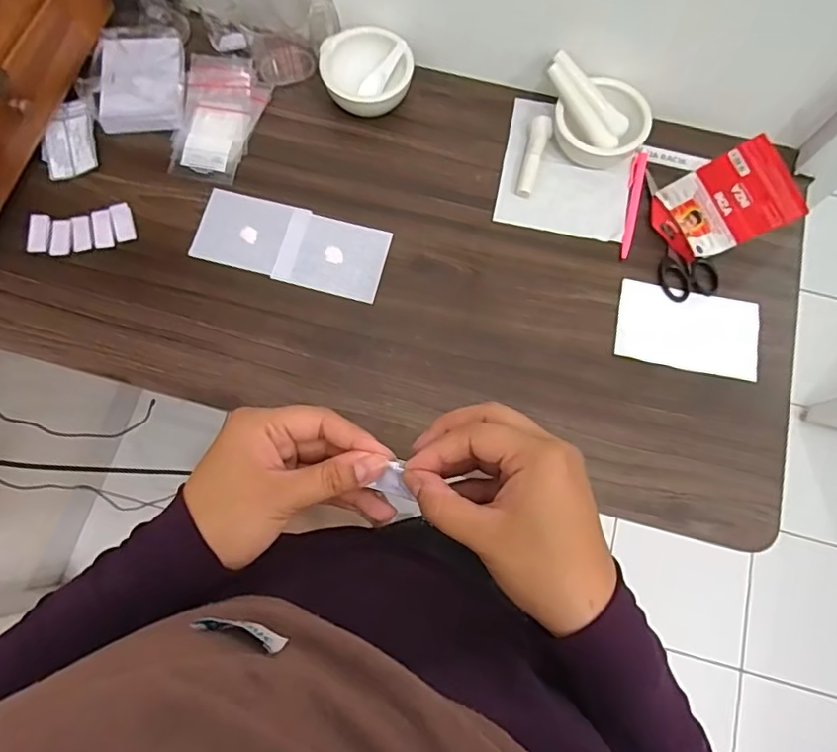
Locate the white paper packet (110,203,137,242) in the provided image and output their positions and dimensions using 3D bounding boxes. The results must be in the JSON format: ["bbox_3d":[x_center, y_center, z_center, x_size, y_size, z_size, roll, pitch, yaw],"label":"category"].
[{"bbox_3d":[-0.311,-0.162,0.582,0.021,0.008,0.041,-18,75,-6],"label":"white paper packet"}]

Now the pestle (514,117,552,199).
[{"bbox_3d":[0.125,-0.238,0.600,0.023,0.025,0.090,15,75,3],"label":"pestle"}]

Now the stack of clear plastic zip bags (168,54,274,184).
[{"bbox_3d":[-0.221,-0.284,0.612,0.084,0.024,0.140,8,74,1],"label":"stack of clear plastic zip bags"}]

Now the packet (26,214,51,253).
[{"bbox_3d":[-0.395,-0.148,0.574,0.021,0.004,0.044,-4,74,-2],"label":"packet"}]

